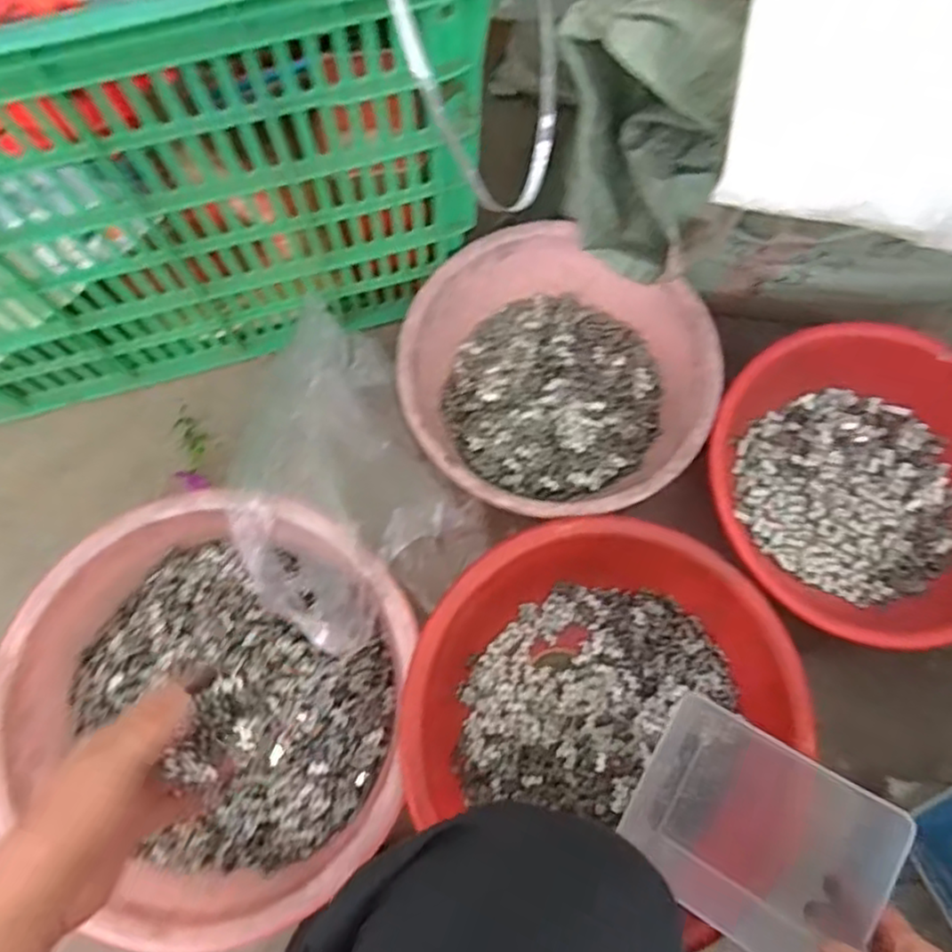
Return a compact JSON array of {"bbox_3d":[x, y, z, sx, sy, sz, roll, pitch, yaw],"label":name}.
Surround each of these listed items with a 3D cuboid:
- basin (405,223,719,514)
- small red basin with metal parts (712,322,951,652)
[{"bbox_3d":[0.078,-0.094,0.699,0.289,0.083,0.284,0,75,-2],"label":"basin"},{"bbox_3d":[0.368,0.011,0.679,0.288,0.097,0.278,0,75,-2],"label":"small red basin with metal parts"}]

